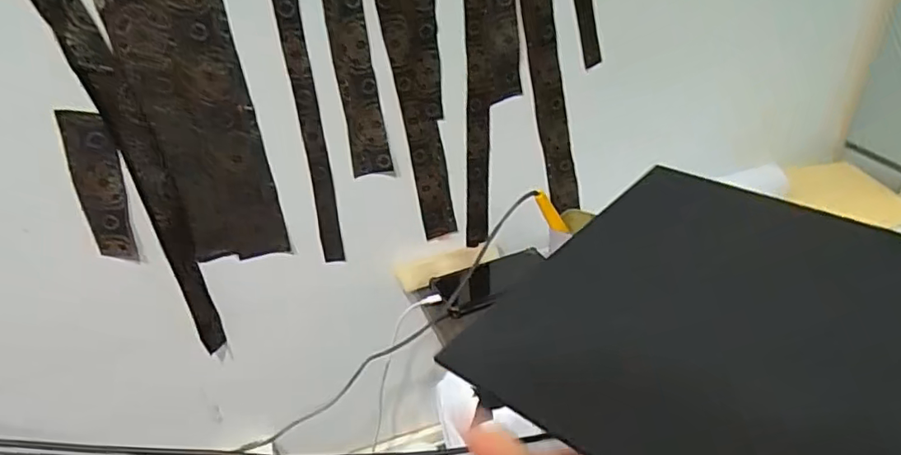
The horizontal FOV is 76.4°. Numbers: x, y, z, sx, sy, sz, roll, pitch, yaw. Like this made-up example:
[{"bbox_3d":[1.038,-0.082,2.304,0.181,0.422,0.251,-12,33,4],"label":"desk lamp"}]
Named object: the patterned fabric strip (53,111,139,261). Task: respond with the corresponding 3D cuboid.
[{"bbox_3d":[-0.382,-0.040,0.624,0.051,0.171,0.008,1,27,-4],"label":"patterned fabric strip"}]

